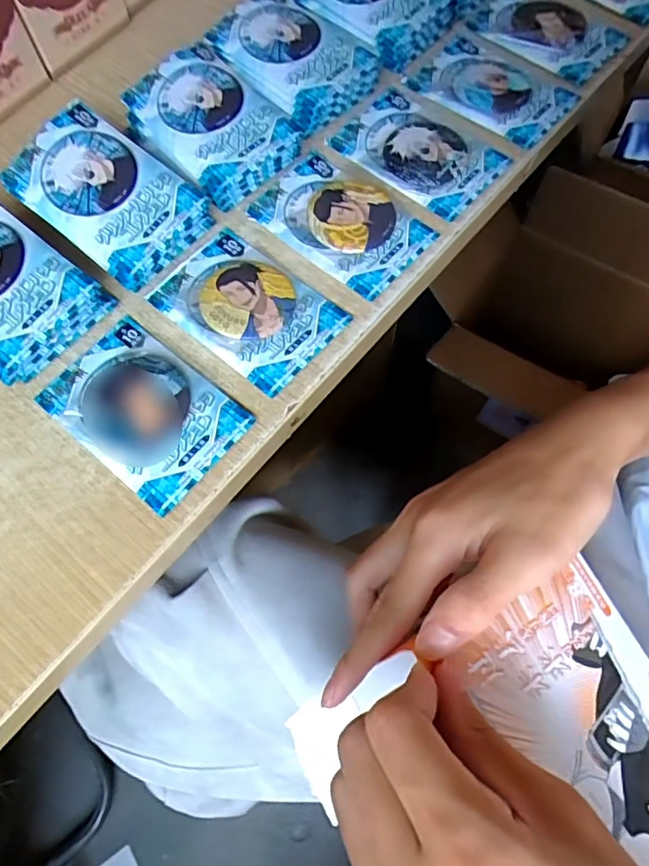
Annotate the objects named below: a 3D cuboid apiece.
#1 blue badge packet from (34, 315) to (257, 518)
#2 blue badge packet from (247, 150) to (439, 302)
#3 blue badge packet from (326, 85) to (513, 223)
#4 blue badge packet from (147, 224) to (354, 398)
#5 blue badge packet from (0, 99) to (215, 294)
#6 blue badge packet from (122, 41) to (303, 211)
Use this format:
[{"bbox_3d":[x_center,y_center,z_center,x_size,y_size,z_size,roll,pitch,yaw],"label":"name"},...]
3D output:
[{"bbox_3d":[-0.098,-0.015,0.292,0.105,0.010,0.072,37,74,15],"label":"blue badge packet"},{"bbox_3d":[0.010,-0.135,0.340,0.104,0.009,0.071,38,74,16],"label":"blue badge packet"},{"bbox_3d":[0.061,-0.188,0.359,0.105,0.010,0.072,39,74,16],"label":"blue badge packet"},{"bbox_3d":[-0.046,-0.076,0.313,0.105,0.008,0.068,38,74,16],"label":"blue badge packet"},{"bbox_3d":[-0.131,-0.142,0.325,0.103,0.020,0.070,39,80,4],"label":"blue badge packet"},{"bbox_3d":[-0.073,-0.202,0.349,0.075,0.026,0.100,-38,72,-13],"label":"blue badge packet"}]

